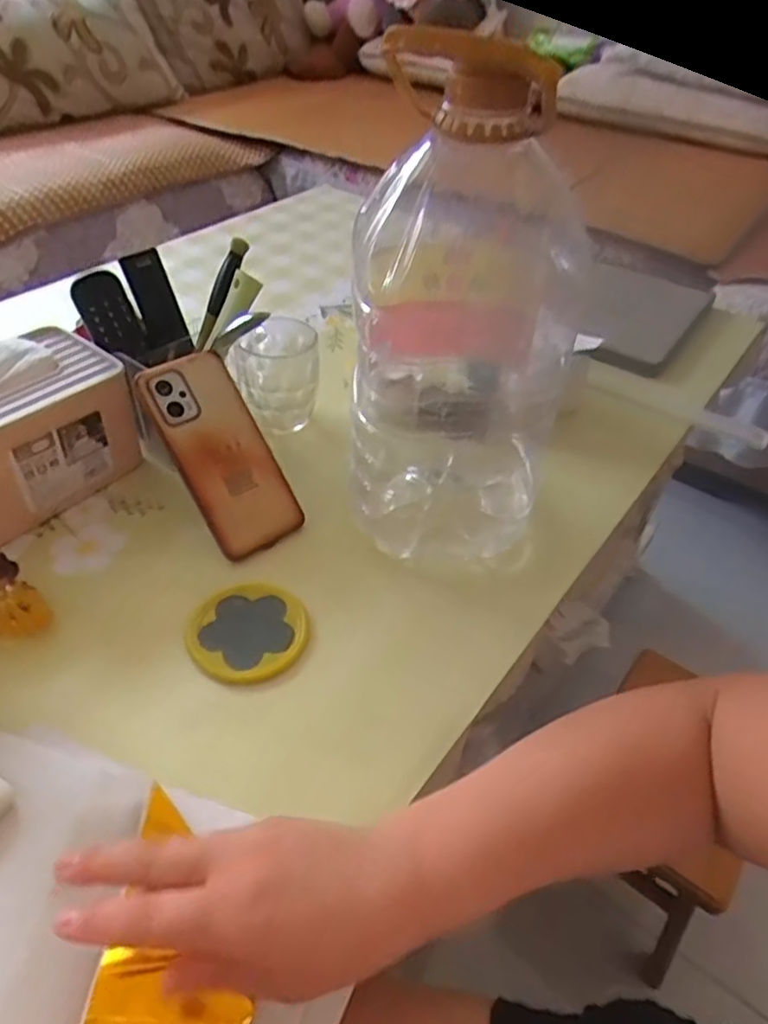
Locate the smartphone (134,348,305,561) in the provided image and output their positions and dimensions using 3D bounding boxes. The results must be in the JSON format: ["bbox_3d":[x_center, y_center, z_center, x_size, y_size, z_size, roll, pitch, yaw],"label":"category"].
[{"bbox_3d":[-0.131,-0.049,0.545,0.076,0.014,0.167,-30,95,-31],"label":"smartphone"}]

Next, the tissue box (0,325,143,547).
[{"bbox_3d":[-0.309,-0.064,0.558,0.115,0.108,0.177,30,49,25],"label":"tissue box"}]

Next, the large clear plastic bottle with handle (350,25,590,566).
[{"bbox_3d":[0.062,-0.117,0.499,0.161,0.285,0.186,8,43,5],"label":"large clear plastic bottle with handle"}]

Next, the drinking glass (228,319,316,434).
[{"bbox_3d":[-0.105,-0.136,0.649,0.078,0.083,0.092,-4,44,-8],"label":"drinking glass"}]

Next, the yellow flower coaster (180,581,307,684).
[{"bbox_3d":[-0.097,0.085,0.482,0.078,0.008,0.083,2,43,-2],"label":"yellow flower coaster"}]

